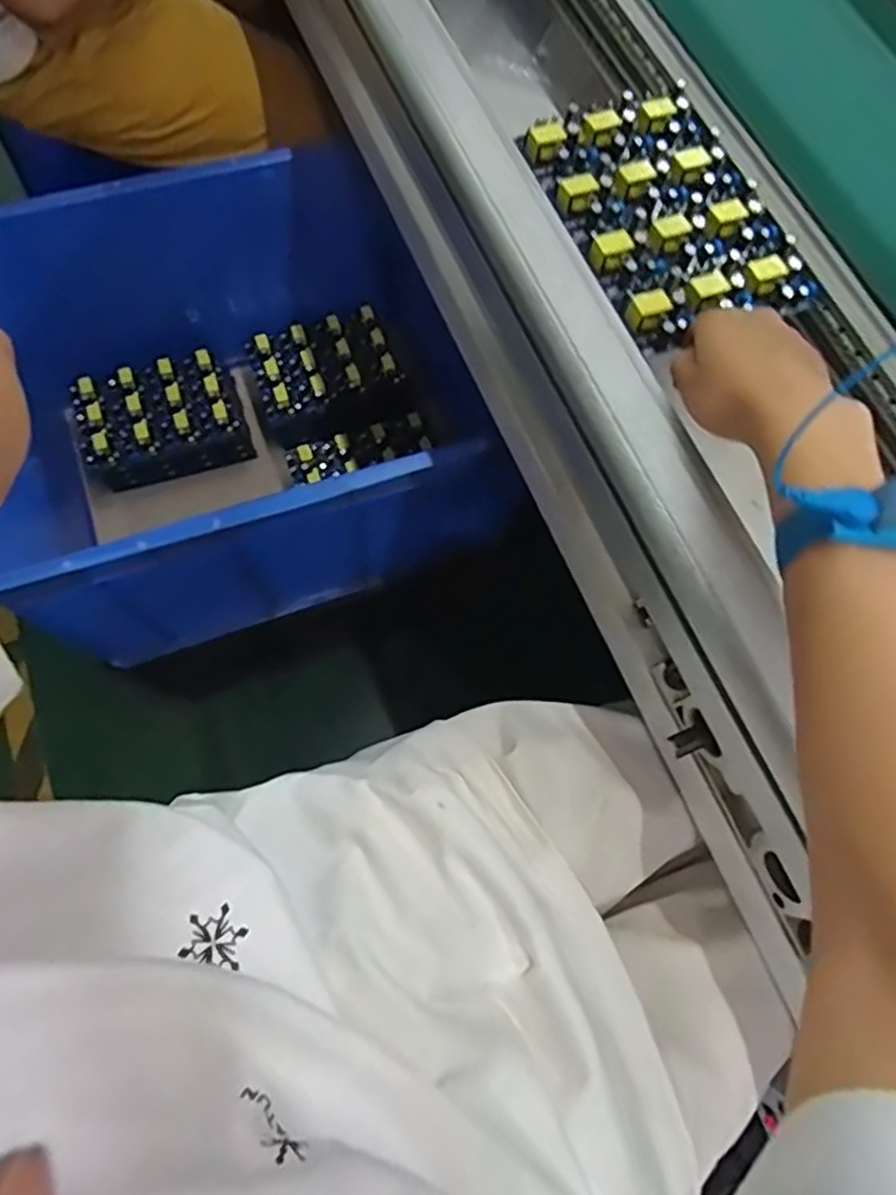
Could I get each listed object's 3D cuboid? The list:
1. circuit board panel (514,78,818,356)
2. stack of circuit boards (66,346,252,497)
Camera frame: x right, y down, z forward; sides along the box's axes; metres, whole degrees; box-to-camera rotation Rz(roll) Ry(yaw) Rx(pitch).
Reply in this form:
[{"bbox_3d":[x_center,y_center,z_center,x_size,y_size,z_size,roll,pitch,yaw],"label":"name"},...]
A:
[{"bbox_3d":[0.139,-0.252,0.433,0.123,0.020,0.186,-20,72,-7],"label":"circuit board panel"},{"bbox_3d":[-0.364,-0.229,0.868,0.191,0.079,0.126,-20,72,-7],"label":"stack of circuit boards"}]

